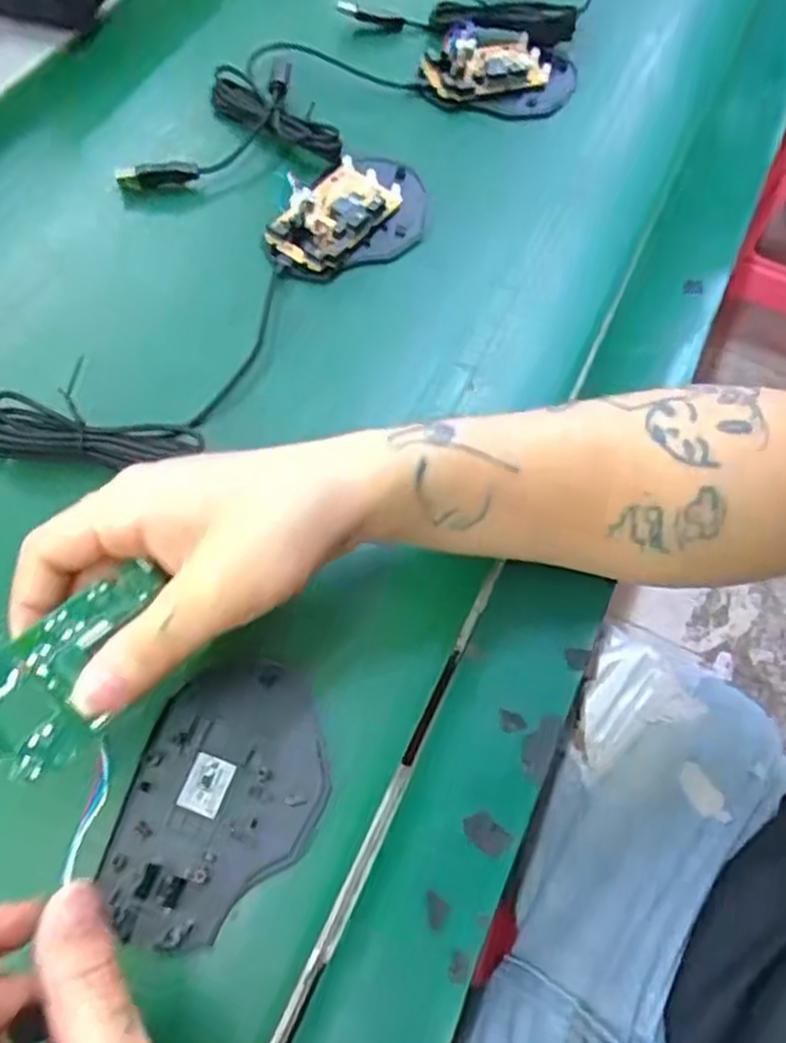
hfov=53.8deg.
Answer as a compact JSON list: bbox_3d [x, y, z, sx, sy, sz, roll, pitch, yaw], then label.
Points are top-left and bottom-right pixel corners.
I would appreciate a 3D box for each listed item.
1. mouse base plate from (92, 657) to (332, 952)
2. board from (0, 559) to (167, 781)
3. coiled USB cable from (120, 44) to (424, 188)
[{"bbox_3d":[-0.066,0.108,0.306,0.071,0.006,0.109,18,63,4],"label":"mouse base plate"},{"bbox_3d":[-0.108,0.050,0.268,0.075,0.004,0.044,-37,95,-34],"label":"board"},{"bbox_3d":[-0.075,-0.251,0.481,0.104,0.016,0.176,27,64,9],"label":"coiled USB cable"}]

